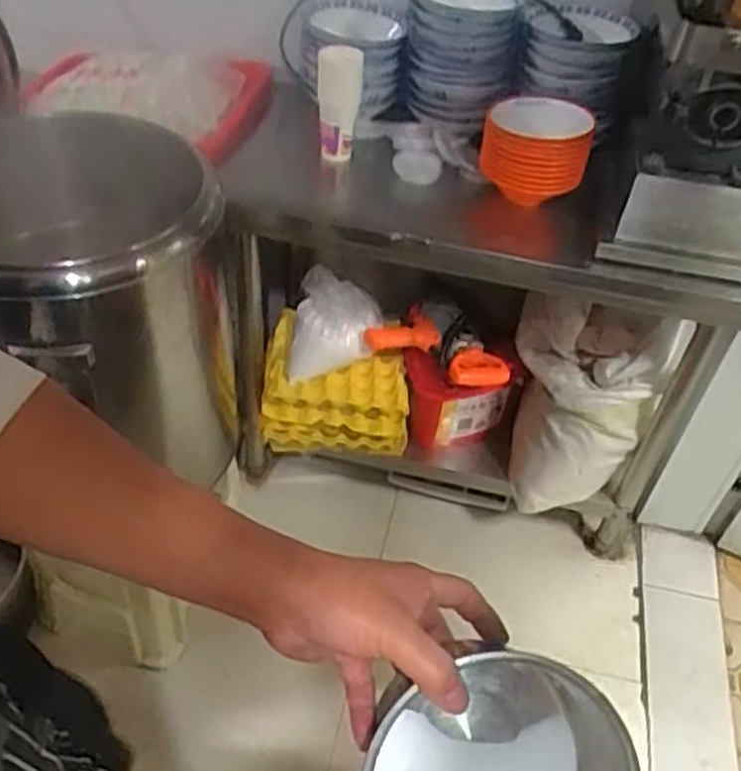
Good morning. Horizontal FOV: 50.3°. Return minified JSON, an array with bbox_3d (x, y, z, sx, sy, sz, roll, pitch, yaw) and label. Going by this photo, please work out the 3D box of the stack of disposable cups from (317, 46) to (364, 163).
[{"bbox_3d":[-0.055,-0.467,1.311,0.075,0.180,0.065,4,19,-3],"label":"stack of disposable cups"}]

